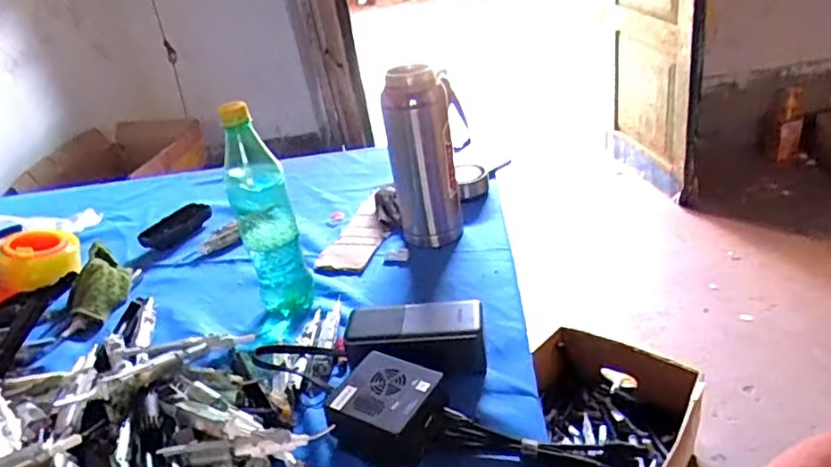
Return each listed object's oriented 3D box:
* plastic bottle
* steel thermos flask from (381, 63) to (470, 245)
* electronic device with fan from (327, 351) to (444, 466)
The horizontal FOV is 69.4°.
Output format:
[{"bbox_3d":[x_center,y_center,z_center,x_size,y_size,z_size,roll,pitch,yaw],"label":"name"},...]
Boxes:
[{"bbox_3d":[-0.165,-0.025,0.654,0.059,0.236,0.056,-19,31,-14],"label":"plastic bottle"},{"bbox_3d":[0.015,-0.102,0.759,0.095,0.218,0.088,-9,30,3],"label":"steel thermos flask"},{"bbox_3d":[-0.024,0.146,0.501,0.092,0.048,0.079,11,36,31],"label":"electronic device with fan"}]

